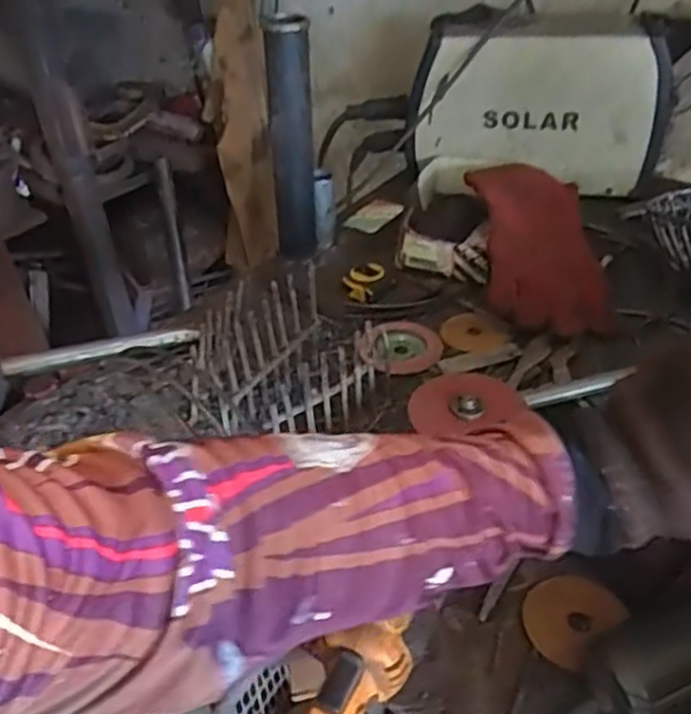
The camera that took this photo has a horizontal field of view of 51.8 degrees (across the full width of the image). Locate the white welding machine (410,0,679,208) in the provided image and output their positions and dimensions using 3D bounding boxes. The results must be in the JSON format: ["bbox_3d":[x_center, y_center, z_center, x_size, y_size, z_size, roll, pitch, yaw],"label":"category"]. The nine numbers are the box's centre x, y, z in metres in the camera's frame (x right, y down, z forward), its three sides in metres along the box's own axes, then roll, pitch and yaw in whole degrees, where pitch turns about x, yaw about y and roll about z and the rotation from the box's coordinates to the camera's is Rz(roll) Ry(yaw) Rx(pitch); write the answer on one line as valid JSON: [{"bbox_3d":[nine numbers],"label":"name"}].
[{"bbox_3d":[0.278,-0.370,1.043,0.353,0.251,0.110,0,25,8],"label":"white welding machine"}]

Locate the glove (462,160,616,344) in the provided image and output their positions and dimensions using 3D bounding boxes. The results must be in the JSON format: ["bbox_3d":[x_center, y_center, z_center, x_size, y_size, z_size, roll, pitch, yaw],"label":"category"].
[{"bbox_3d":[0.232,-0.139,0.868,0.123,0.057,0.312,-2,38,4],"label":"glove"}]

